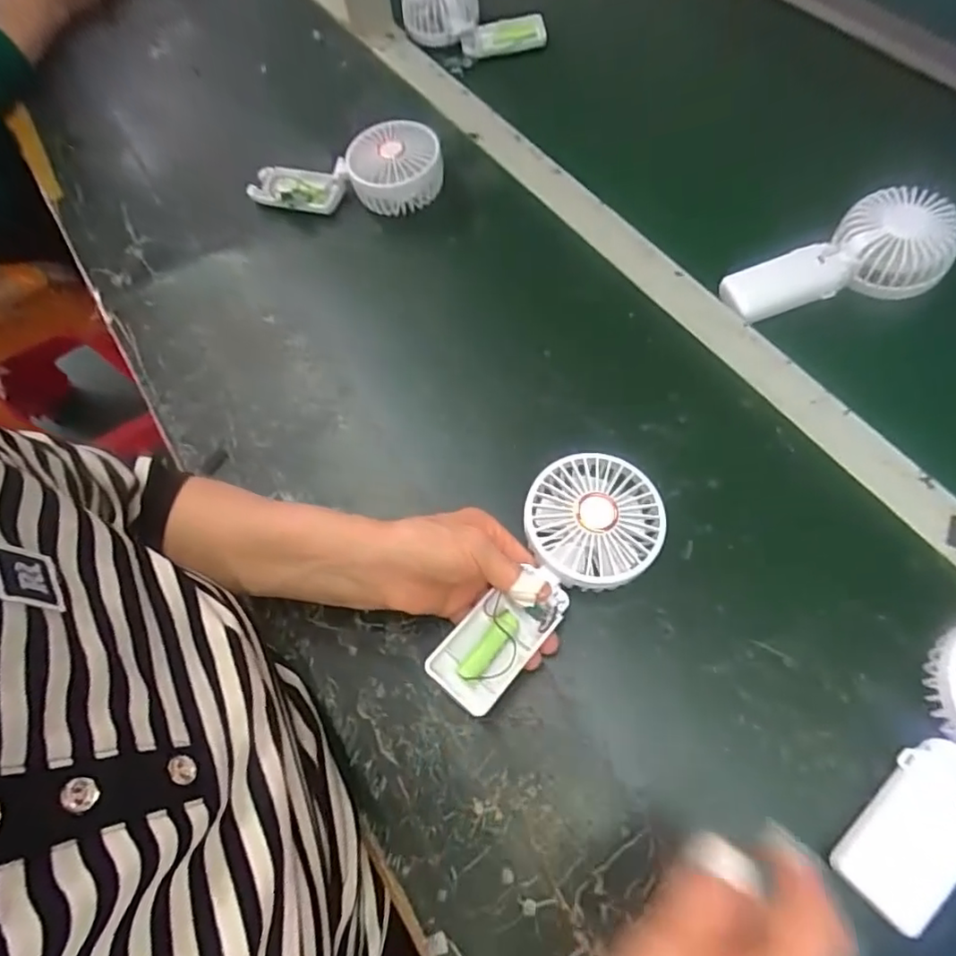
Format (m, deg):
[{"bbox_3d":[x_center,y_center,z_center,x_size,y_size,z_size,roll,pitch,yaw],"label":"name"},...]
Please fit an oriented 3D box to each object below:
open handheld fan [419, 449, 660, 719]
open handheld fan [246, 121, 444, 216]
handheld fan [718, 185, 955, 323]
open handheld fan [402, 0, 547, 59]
[{"bbox_3d":[0.044,0.063,0.373,0.080,0.035,0.178,37,74,16],"label":"open handheld fan"},{"bbox_3d":[-0.125,-0.291,0.576,0.196,0.043,0.082,2,65,19],"label":"open handheld fan"},{"bbox_3d":[0.284,-0.173,0.482,0.174,0.041,0.077,-18,66,7],"label":"handheld fan"},{"bbox_3d":[-0.009,-0.512,0.664,0.178,0.052,0.055,28,71,17],"label":"open handheld fan"}]

